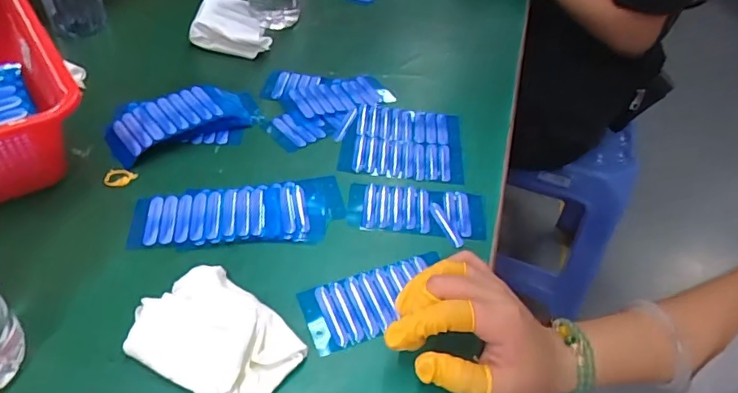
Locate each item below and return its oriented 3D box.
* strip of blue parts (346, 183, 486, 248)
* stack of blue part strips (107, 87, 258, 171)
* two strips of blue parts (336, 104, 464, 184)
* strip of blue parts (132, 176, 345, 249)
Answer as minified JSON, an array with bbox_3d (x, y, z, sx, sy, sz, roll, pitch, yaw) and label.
[{"bbox_3d":[0.042,0.012,0.463,0.117,0.004,0.059,6,45,1],"label":"strip of blue parts"},{"bbox_3d":[-0.175,-0.073,0.510,0.137,0.029,0.067,-18,50,-22],"label":"stack of blue part strips"},{"bbox_3d":[0.034,-0.056,0.530,0.116,0.006,0.106,6,45,0],"label":"two strips of blue parts"},{"bbox_3d":[-0.106,0.015,0.439,0.169,0.011,0.070,-7,46,-12],"label":"strip of blue parts"}]

